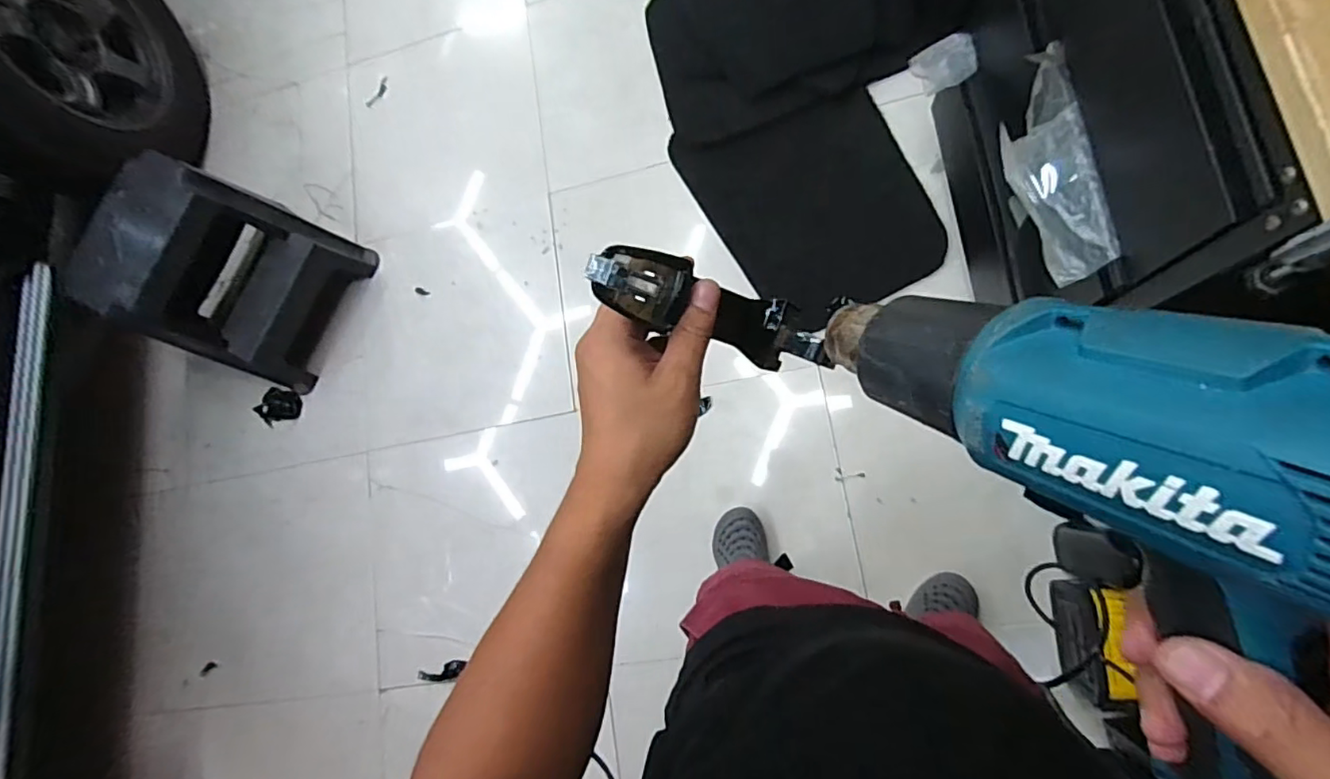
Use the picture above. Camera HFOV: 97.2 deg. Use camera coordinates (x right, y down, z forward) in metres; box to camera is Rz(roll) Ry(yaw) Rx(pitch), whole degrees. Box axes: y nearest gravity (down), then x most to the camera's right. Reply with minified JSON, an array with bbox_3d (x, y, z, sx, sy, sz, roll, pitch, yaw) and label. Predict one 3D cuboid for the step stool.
[{"bbox_3d":[-1.107,-0.298,1.467,0.406,0.441,0.430,28,87,16],"label":"step stool"}]

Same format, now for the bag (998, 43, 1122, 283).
[{"bbox_3d":[0.539,-0.311,0.824,0.025,0.107,0.324,4,73,-37],"label":"bag"}]

